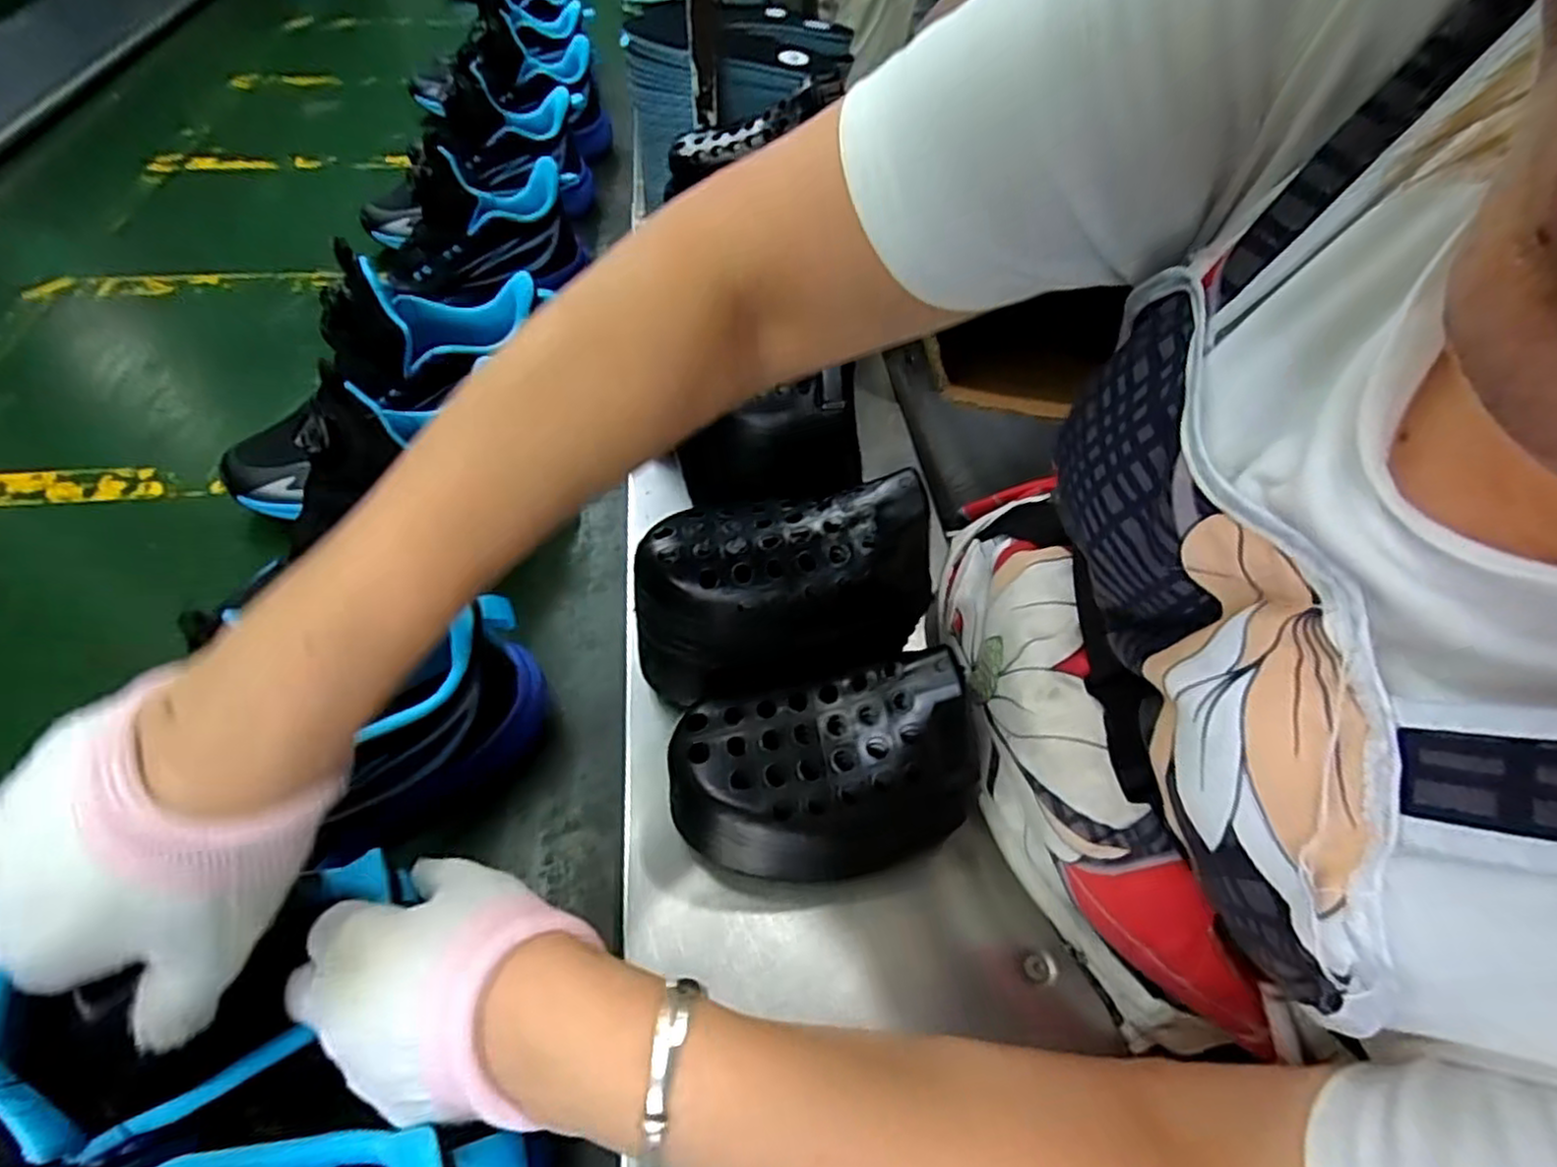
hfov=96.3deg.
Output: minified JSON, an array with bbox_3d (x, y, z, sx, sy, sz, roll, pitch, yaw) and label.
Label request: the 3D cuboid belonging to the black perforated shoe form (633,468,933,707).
[{"bbox_3d":[-0.001,0.002,0.363,0.144,0.098,0.080,-7,53,-9],"label":"black perforated shoe form"}]

